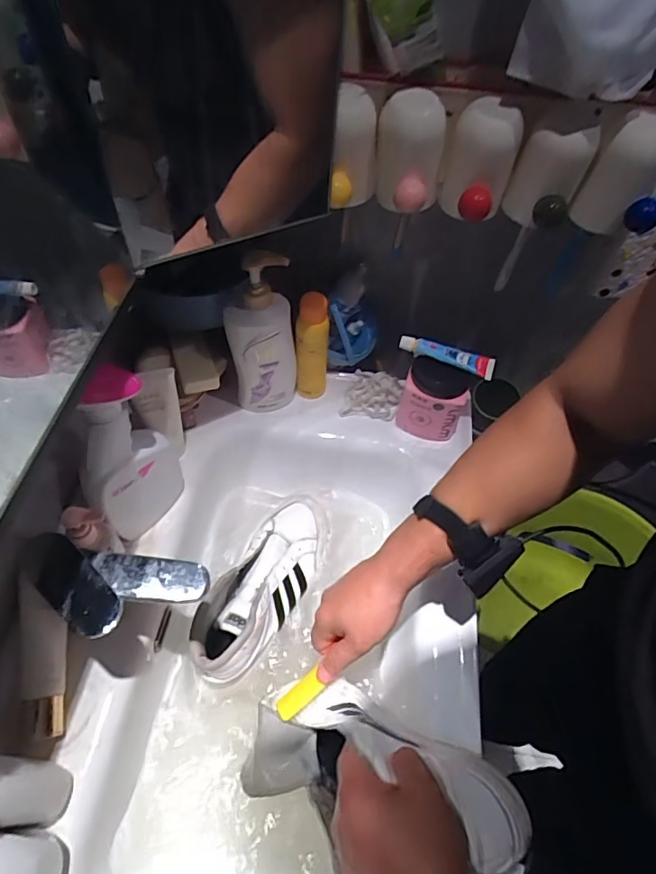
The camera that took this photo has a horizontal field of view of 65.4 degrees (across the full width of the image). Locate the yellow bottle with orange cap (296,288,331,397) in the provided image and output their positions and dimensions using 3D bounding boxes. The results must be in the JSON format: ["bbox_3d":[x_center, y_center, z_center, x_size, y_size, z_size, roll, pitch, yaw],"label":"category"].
[{"bbox_3d":[-0.020,-0.121,0.710,0.045,0.173,0.042,6,55,0],"label":"yellow bottle with orange cap"}]

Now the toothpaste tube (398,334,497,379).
[{"bbox_3d":[0.156,-0.109,0.666,0.124,0.023,0.021,19,56,8],"label":"toothpaste tube"}]

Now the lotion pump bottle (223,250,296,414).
[{"bbox_3d":[-0.084,-0.124,0.662,0.084,0.239,0.045,-19,59,-17],"label":"lotion pump bottle"}]

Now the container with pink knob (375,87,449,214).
[{"bbox_3d":[0.086,-0.294,0.539,0.070,0.097,0.078,14,55,5],"label":"container with pink knob"}]

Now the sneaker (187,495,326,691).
[{"bbox_3d":[-0.082,0.183,0.668,0.094,0.083,0.263,24,57,12],"label":"sneaker"}]

